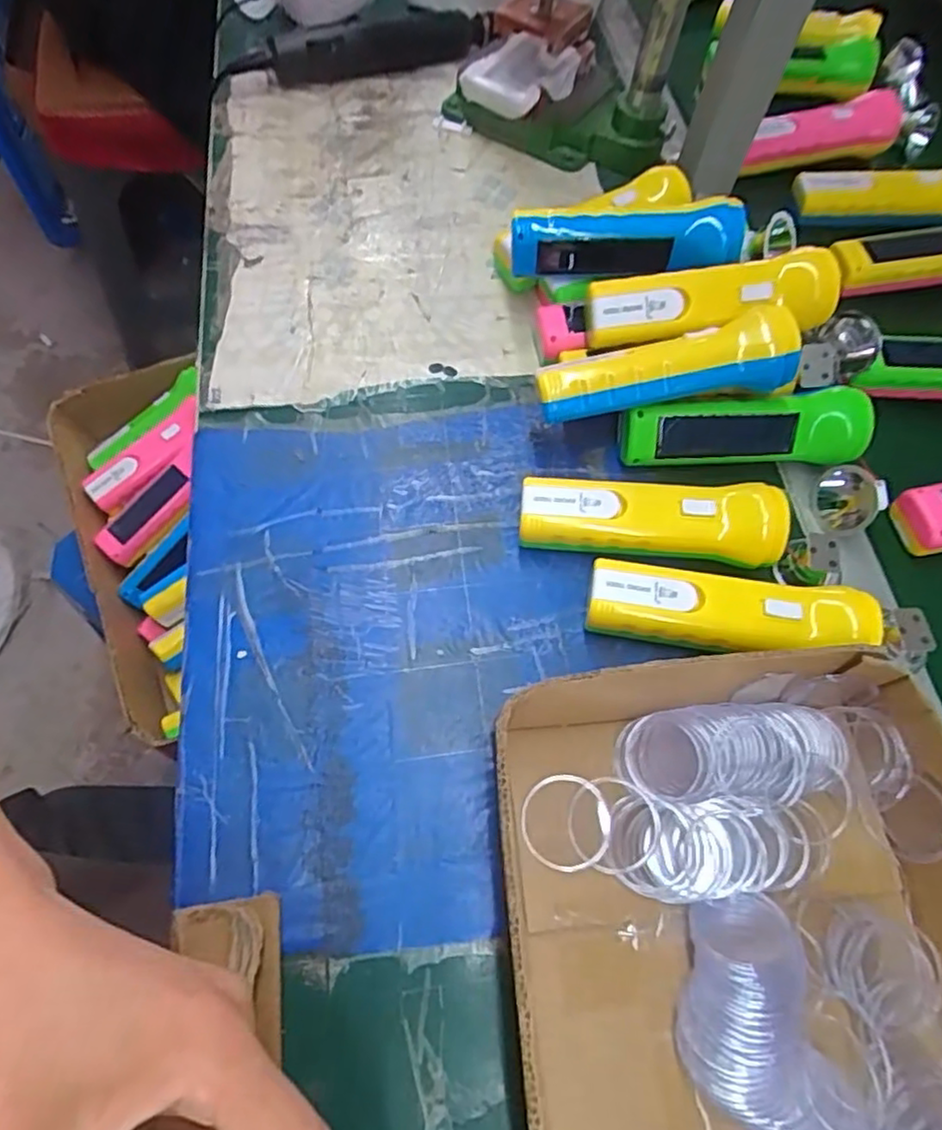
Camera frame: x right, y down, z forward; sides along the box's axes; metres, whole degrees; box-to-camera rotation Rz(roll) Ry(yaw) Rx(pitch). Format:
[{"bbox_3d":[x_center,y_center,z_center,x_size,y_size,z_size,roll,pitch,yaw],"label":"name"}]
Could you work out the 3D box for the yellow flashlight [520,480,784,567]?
[{"bbox_3d":[0.110,-0.027,0.412,0.158,0.041,0.048,4,65,0],"label":"yellow flashlight"}]

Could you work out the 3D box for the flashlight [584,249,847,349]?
[{"bbox_3d":[0.157,-0.171,0.439,0.163,0.047,0.053,-4,65,-6],"label":"flashlight"}]

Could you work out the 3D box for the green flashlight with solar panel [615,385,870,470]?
[{"bbox_3d":[0.181,-0.089,0.441,0.162,0.035,0.047,-3,105,1],"label":"green flashlight with solar panel"}]

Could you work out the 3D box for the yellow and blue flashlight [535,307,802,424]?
[{"bbox_3d":[0.121,-0.127,0.413,0.158,0.037,0.046,-9,66,-8],"label":"yellow and blue flashlight"}]

